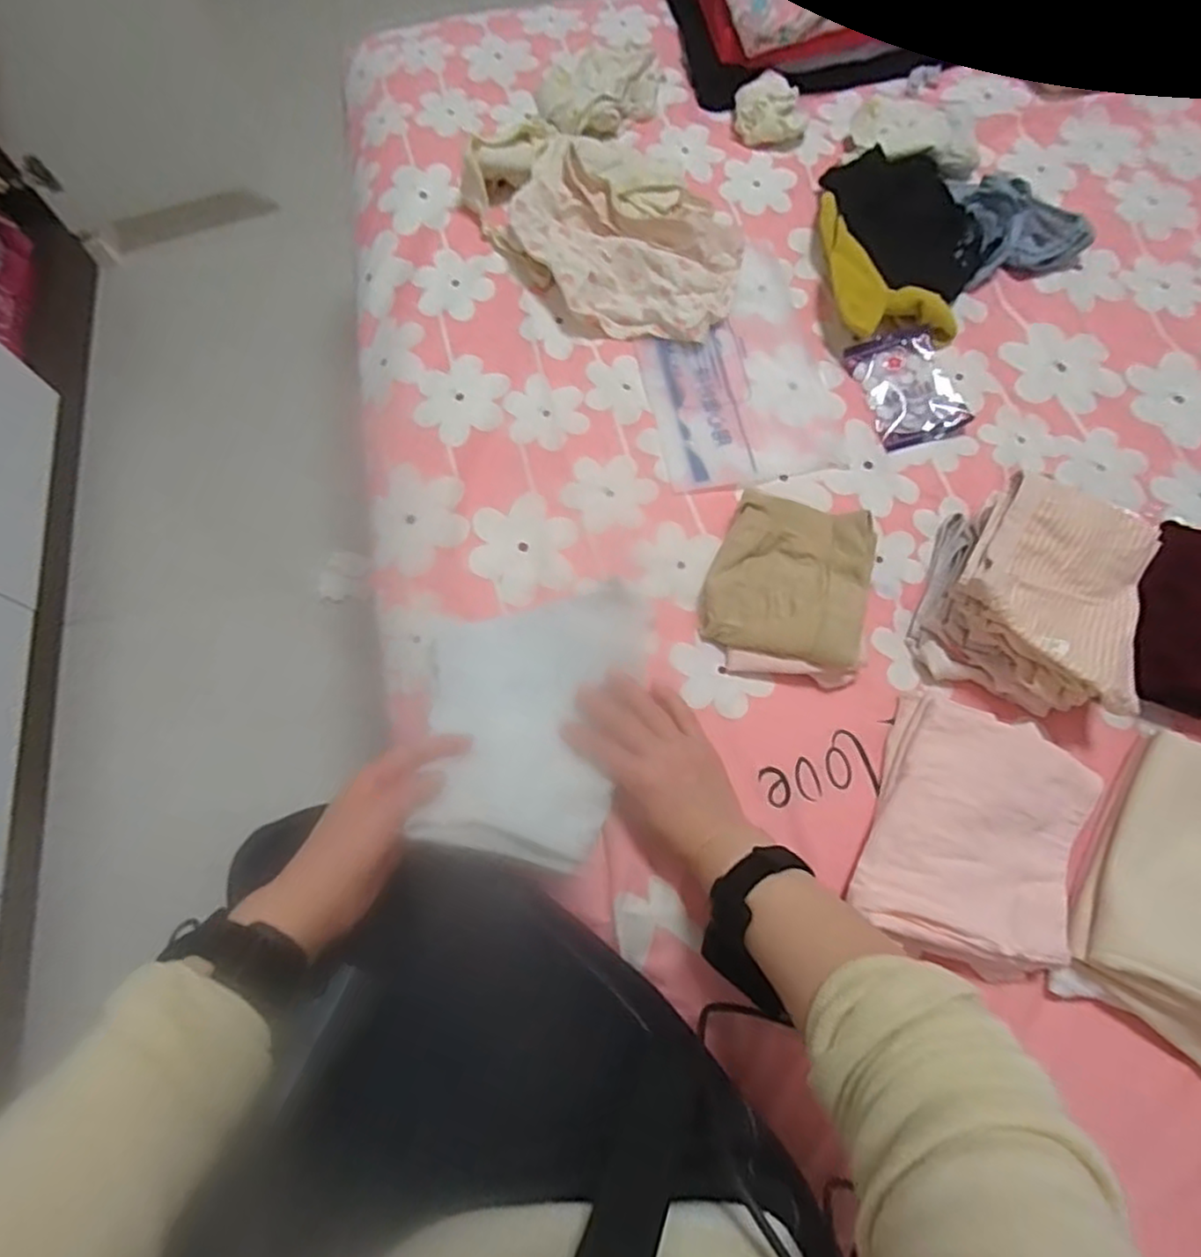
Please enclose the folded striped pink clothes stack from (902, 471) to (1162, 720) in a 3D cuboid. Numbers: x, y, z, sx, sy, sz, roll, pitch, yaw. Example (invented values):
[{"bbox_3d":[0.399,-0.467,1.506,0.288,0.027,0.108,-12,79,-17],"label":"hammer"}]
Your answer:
[{"bbox_3d":[0.329,-0.024,0.510,0.139,0.074,0.153,21,74,9],"label":"folded striped pink clothes stack"}]

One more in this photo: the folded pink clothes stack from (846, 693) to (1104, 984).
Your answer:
[{"bbox_3d":[0.260,0.146,0.474,0.131,0.040,0.177,22,74,9],"label":"folded pink clothes stack"}]

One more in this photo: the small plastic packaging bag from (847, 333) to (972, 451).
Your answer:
[{"bbox_3d":[0.276,-0.216,0.611,0.076,0.015,0.105,-17,72,-3],"label":"small plastic packaging bag"}]

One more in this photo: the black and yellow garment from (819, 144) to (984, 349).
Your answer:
[{"bbox_3d":[0.285,-0.359,0.639,0.145,0.043,0.193,0,72,3],"label":"black and yellow garment"}]

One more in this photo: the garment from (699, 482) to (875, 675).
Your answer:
[{"bbox_3d":[0.150,-0.038,0.539,0.119,0.031,0.124,15,73,7],"label":"garment"}]

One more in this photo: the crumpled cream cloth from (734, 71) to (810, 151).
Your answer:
[{"bbox_3d":[0.176,-0.532,0.700,0.073,0.040,0.054,3,72,4],"label":"crumpled cream cloth"}]

